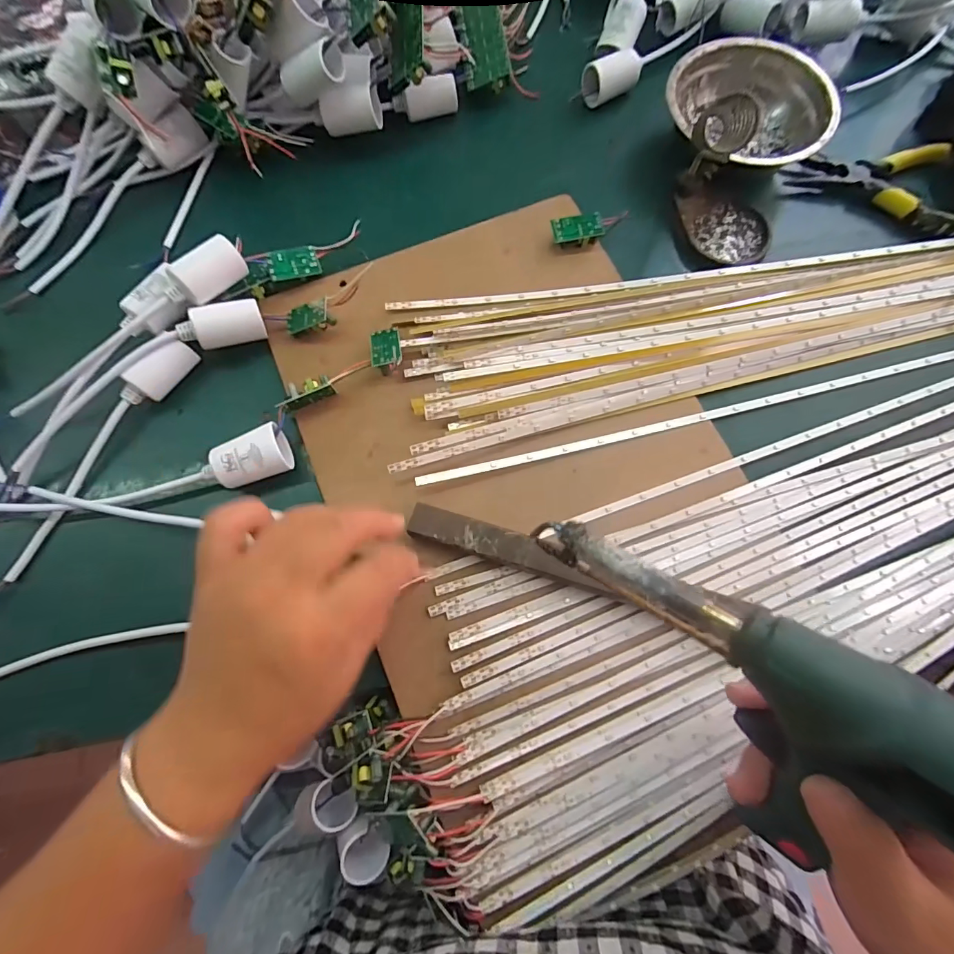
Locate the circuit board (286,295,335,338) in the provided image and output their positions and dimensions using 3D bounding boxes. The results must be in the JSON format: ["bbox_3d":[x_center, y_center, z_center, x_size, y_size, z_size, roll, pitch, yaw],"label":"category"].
[{"bbox_3d":[-0.120,-0.113,0.321,0.035,0.009,0.019,-9,100,15],"label":"circuit board"}]

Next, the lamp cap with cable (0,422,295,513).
[{"bbox_3d":[-0.210,0.007,0.288,0.179,0.025,0.032,-17,76,-4],"label":"lamp cap with cable"}]

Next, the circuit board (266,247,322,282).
[{"bbox_3d":[-0.135,-0.157,0.332,0.036,0.004,0.020,-22,99,-18],"label":"circuit board"}]

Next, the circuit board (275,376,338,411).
[{"bbox_3d":[-0.117,-0.057,0.305,0.038,0.014,0.012,-30,77,-21],"label":"circuit board"}]

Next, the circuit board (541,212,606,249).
[{"bbox_3d":[0.075,-0.191,0.351,0.043,0.015,0.021,-7,75,-1],"label":"circuit board"}]

